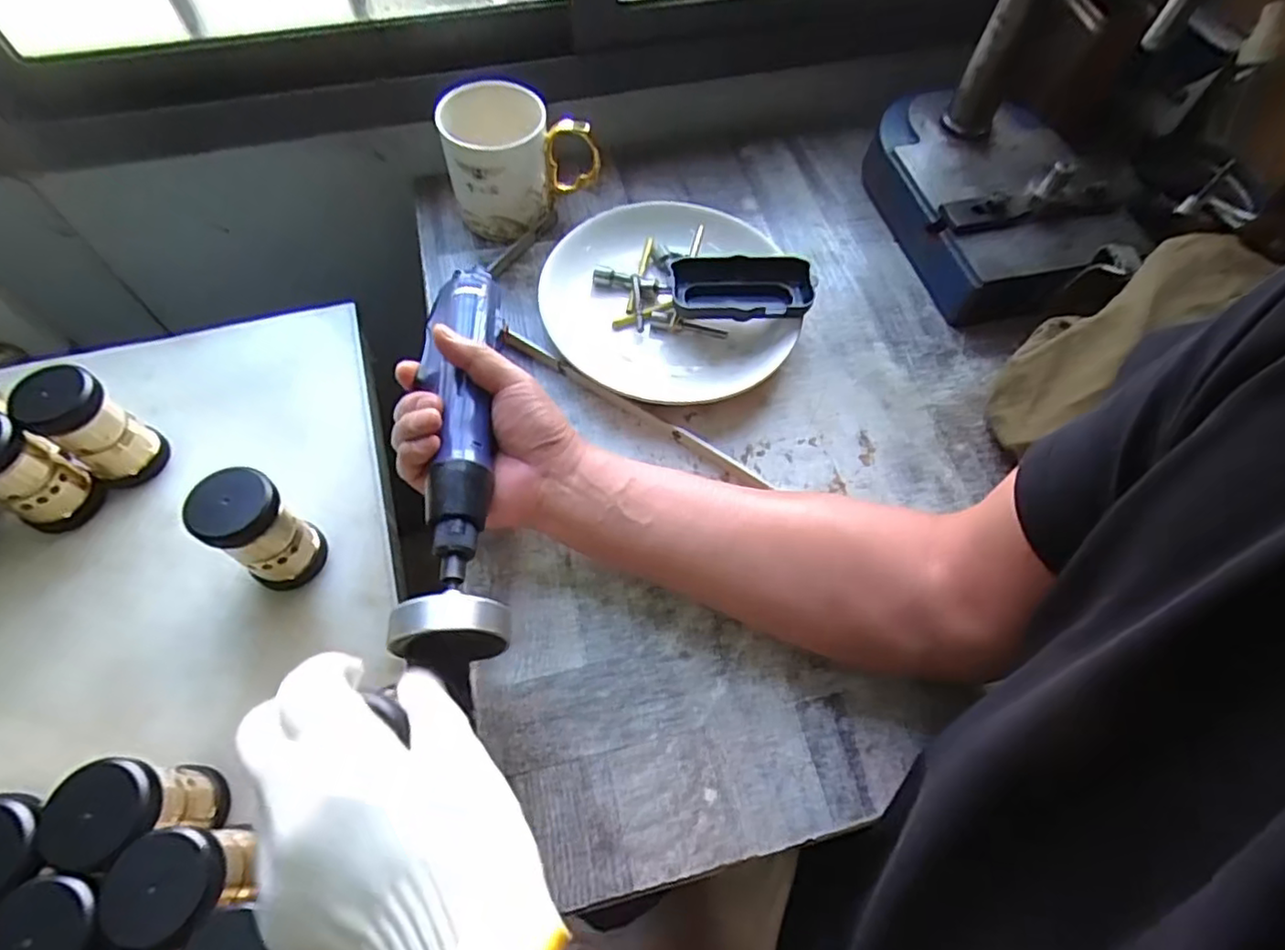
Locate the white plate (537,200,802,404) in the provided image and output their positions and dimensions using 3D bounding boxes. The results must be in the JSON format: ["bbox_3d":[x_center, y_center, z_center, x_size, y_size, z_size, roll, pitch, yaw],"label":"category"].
[{"bbox_3d":[0.014,-0.144,0.508,0.186,0.034,0.165,-8,63,-7],"label":"white plate"}]

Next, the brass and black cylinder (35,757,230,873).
[{"bbox_3d":[-0.246,0.168,0.316,0.045,0.072,0.044,1,62,-3],"label":"brass and black cylinder"}]

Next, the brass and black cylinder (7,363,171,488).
[{"bbox_3d":[-0.352,-0.029,0.411,0.036,0.085,0.043,32,65,13],"label":"brass and black cylinder"}]

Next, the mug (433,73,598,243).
[{"bbox_3d":[-0.100,-0.261,0.534,0.118,0.095,0.083,-4,62,-6],"label":"mug"}]

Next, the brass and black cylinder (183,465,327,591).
[{"bbox_3d":[-0.227,0.035,0.383,0.040,0.088,0.044,1,62,-3],"label":"brass and black cylinder"}]

